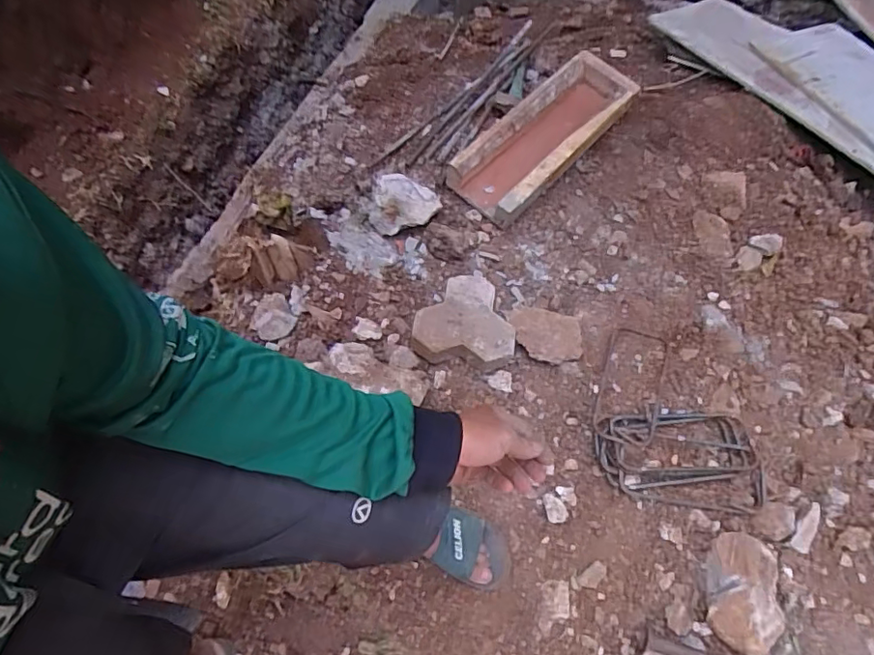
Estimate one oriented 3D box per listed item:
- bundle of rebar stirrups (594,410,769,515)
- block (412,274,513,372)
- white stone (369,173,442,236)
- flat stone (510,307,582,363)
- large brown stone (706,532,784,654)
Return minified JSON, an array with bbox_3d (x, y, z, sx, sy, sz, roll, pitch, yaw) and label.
[{"bbox_3d":[0.433,0.234,0.996,0.284,0.033,0.173,3,67,4],"label":"bundle of rebar stirrups"},{"bbox_3d":[0.057,-0.013,1.110,0.196,0.072,0.186,6,67,5],"label":"block"},{"bbox_3d":[-0.073,-0.274,1.244,0.149,0.054,0.151,-1,67,2],"label":"white stone"},{"bbox_3d":[0.217,0.017,1.111,0.145,0.032,0.106,12,68,8],"label":"flat stone"},{"bbox_3d":[0.487,0.419,0.891,0.106,0.063,0.186,10,61,10],"label":"large brown stone"}]

